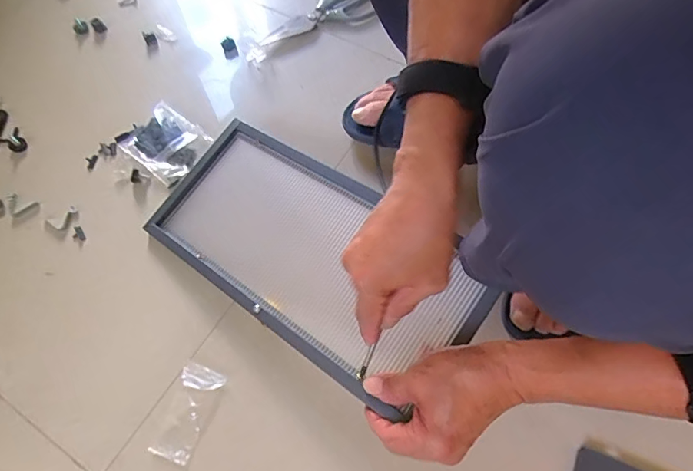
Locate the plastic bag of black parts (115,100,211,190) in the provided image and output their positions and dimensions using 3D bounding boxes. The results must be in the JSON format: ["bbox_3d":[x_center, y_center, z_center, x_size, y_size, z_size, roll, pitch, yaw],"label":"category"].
[{"bbox_3d":[-0.229,-0.120,0.567,0.100,0.019,0.081,37,71,18],"label":"plastic bag of black parts"}]

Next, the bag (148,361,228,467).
[{"bbox_3d":[-0.153,0.171,0.432,0.046,0.008,0.085,15,65,10],"label":"bag"}]

